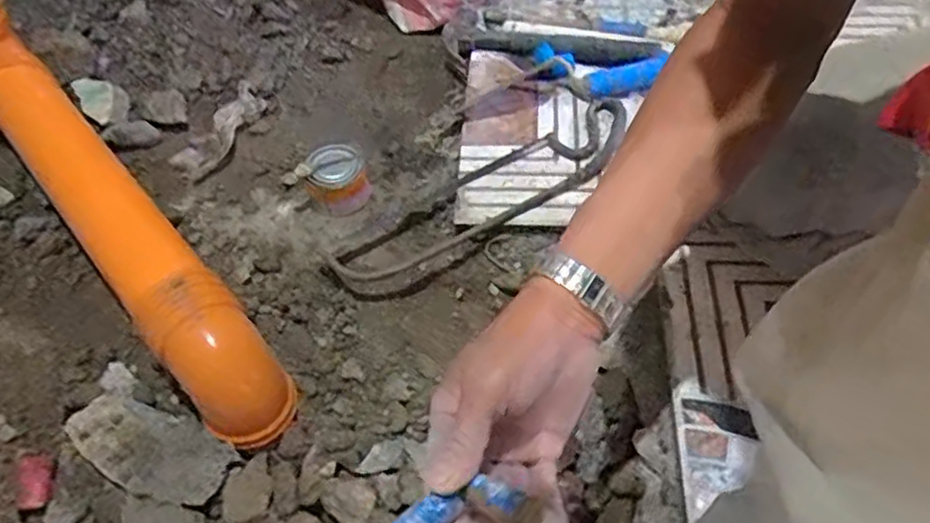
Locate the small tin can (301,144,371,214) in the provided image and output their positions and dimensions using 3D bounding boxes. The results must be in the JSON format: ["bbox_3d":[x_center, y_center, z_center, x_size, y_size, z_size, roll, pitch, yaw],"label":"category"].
[{"bbox_3d":[-0.154,-0.102,0.807,0.069,0.049,0.074,-22,53,-11],"label":"small tin can"}]

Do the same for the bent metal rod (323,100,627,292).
[{"bbox_3d":[0.030,-0.075,0.777,0.392,0.037,0.098,-26,54,-15],"label":"bent metal rod"}]

